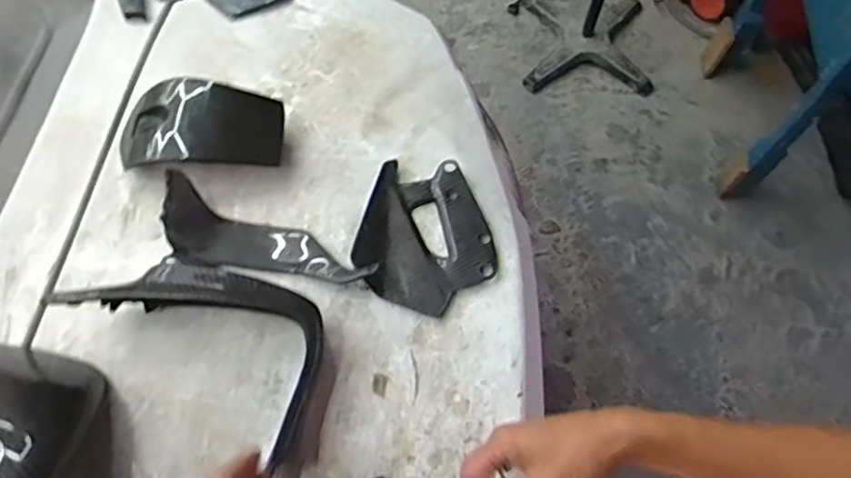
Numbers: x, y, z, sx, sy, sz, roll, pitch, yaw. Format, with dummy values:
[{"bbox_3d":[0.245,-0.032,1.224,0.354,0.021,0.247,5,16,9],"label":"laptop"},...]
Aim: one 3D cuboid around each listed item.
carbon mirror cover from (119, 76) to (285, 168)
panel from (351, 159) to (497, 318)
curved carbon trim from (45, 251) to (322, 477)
[{"bbox_3d":[-0.256,-0.135,0.690,0.175,0.050,0.115,-7,66,-3],"label":"carbon mirror cover"},{"bbox_3d":[0.004,-0.008,0.659,0.146,0.033,0.180,12,66,5],"label":"panel"},{"bbox_3d":[-0.194,0.080,0.571,0.250,0.075,0.141,30,69,13],"label":"curved carbon trim"}]

